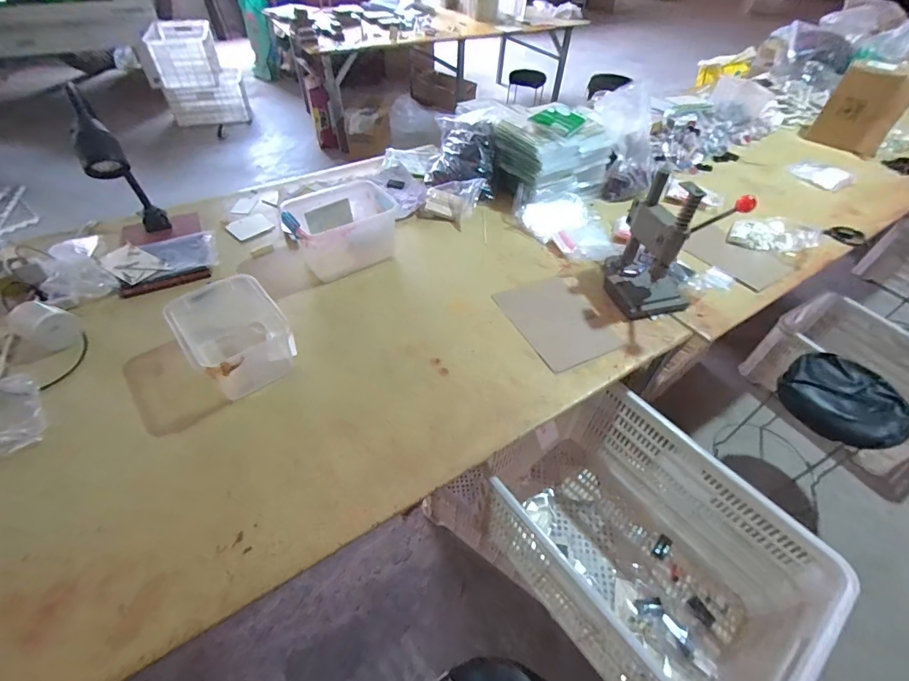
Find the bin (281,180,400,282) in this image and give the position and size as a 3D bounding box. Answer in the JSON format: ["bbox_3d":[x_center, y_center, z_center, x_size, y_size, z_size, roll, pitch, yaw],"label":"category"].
[{"bbox_3d":[-0.296,-0.302,1.124,0.263,0.154,0.228,-19,52,-19],"label":"bin"}]

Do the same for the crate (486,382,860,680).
[{"bbox_3d":[0.393,0.438,0.923,0.433,0.316,0.588,-29,56,-26],"label":"crate"}]

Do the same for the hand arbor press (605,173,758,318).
[{"bbox_3d":[0.493,-0.234,1.012,0.187,0.272,0.220,-10,49,-11],"label":"hand arbor press"}]

